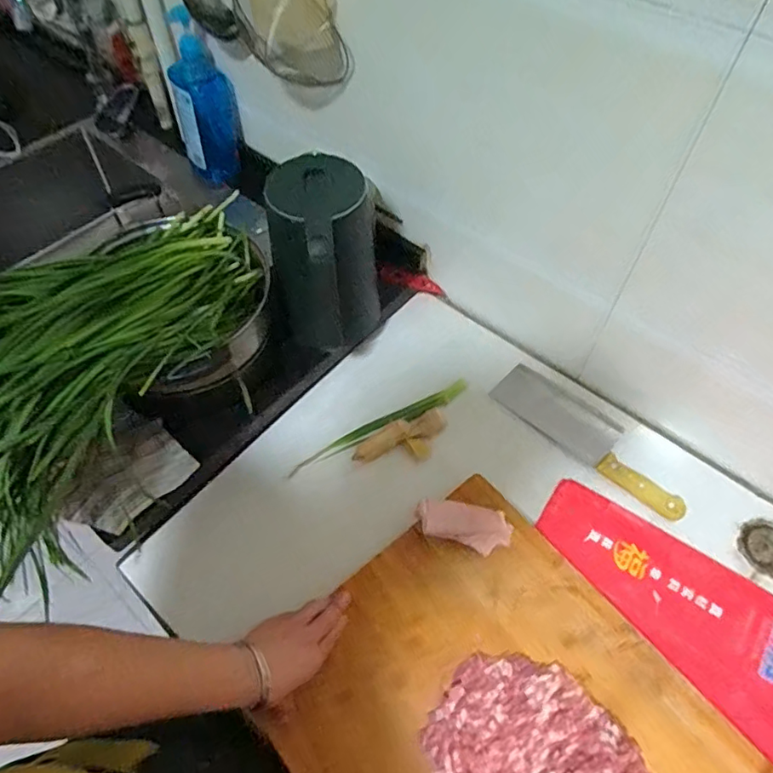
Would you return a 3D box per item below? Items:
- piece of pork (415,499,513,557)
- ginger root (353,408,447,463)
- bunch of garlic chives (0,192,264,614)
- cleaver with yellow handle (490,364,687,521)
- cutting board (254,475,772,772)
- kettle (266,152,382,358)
[{"bbox_3d":[0.092,0.168,0.661,0.112,0.019,0.049,8,57,6],"label":"piece of pork"},{"bbox_3d":[0.021,0.077,0.759,0.133,0.024,0.059,-14,58,-8],"label":"ginger root"},{"bbox_3d":[-0.328,-0.059,0.583,0.255,0.140,0.482,19,59,13],"label":"bunch of garlic chives"},{"bbox_3d":[0.277,0.066,0.751,0.281,0.017,0.082,37,65,22],"label":"cleaver with yellow handle"},{"bbox_3d":[0.158,0.396,0.533,0.367,0.024,0.552,-35,63,-20],"label":"cutting board"},{"bbox_3d":[-0.078,-0.150,0.743,0.125,0.264,0.166,-10,57,-5],"label":"kettle"}]

